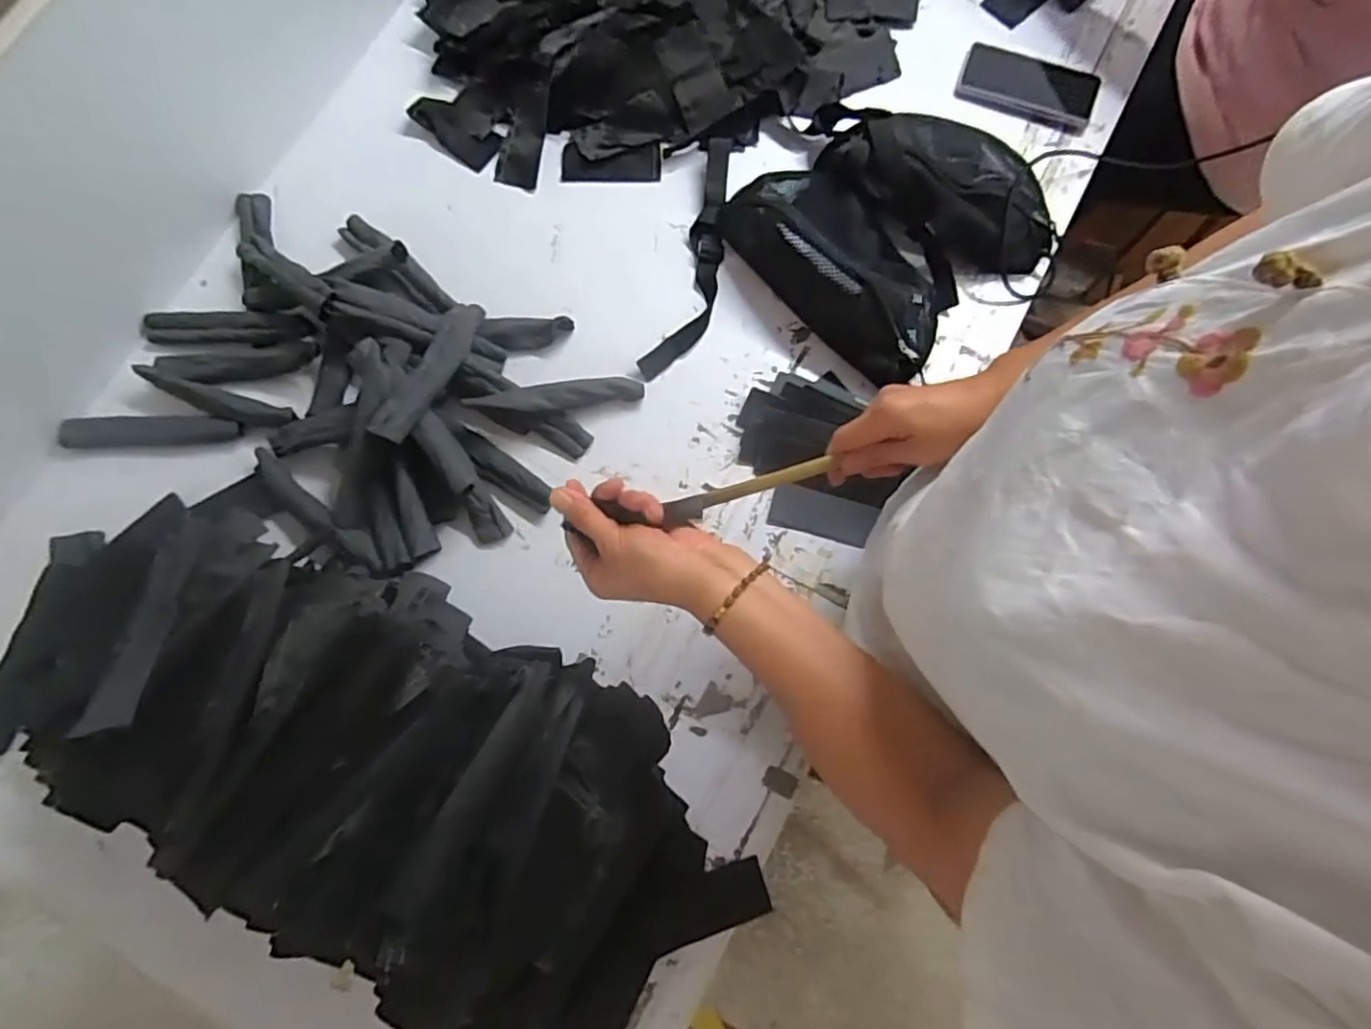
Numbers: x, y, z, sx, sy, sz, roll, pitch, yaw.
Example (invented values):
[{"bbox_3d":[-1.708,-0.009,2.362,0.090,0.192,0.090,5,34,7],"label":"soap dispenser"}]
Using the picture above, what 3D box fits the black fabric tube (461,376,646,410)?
[{"bbox_3d":[-0.136,-0.127,0.699,0.182,0.016,0.029,-8,78,-17],"label":"black fabric tube"}]

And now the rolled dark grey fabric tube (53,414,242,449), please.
[{"bbox_3d":[-0.572,-0.091,0.710,0.186,0.034,0.032,-2,78,-1],"label":"rolled dark grey fabric tube"}]

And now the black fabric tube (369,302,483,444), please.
[{"bbox_3d":[-0.259,-0.149,0.667,0.039,0.027,0.181,19,62,4],"label":"black fabric tube"}]

